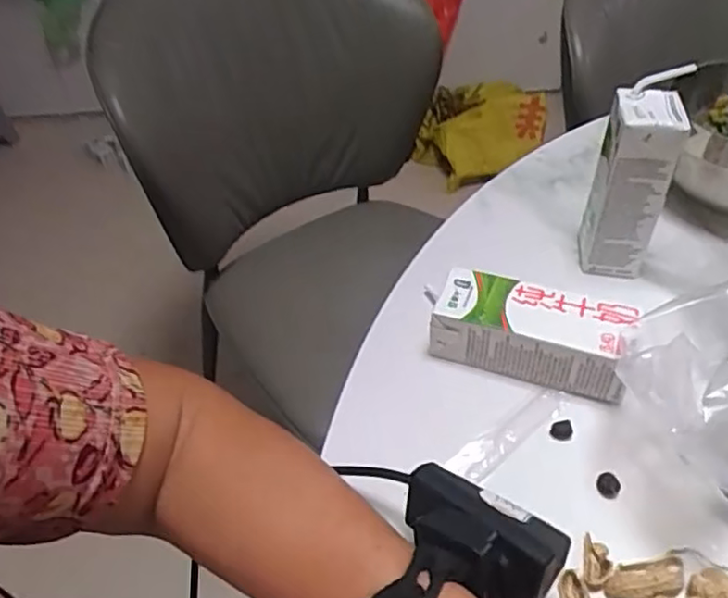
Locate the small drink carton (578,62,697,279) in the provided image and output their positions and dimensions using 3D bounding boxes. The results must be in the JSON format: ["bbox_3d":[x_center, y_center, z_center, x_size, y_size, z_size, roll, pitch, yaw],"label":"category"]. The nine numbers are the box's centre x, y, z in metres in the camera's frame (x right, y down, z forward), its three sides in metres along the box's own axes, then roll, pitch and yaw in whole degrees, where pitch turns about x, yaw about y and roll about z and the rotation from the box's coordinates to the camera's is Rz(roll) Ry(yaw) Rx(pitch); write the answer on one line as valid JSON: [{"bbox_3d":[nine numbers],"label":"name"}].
[{"bbox_3d":[0.184,-0.083,0.436,0.046,0.128,0.060,14,46,15],"label":"small drink carton"}]

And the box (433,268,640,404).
[{"bbox_3d":[0.103,0.021,0.394,0.114,0.042,0.047,14,46,16],"label":"box"}]

